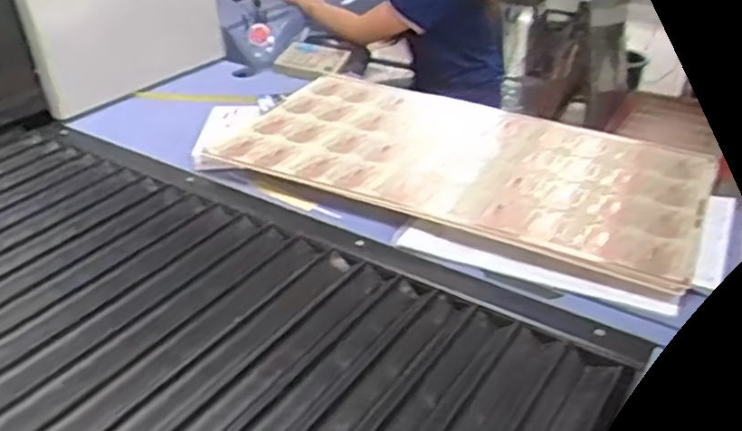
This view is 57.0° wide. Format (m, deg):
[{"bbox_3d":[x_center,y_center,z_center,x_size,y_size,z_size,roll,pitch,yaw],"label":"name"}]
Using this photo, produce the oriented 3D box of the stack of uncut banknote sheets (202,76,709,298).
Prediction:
[{"bbox_3d":[0.121,-0.079,0.937,0.627,0.044,0.348,16,35,24],"label":"stack of uncut banknote sheets"}]

